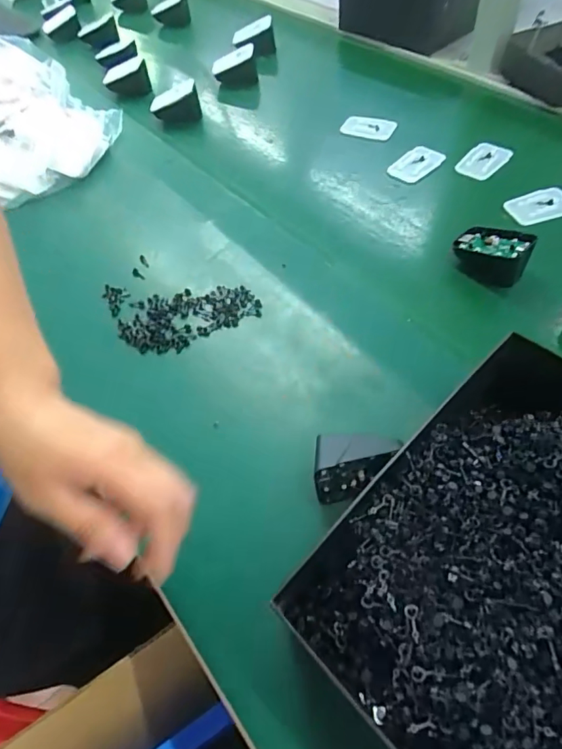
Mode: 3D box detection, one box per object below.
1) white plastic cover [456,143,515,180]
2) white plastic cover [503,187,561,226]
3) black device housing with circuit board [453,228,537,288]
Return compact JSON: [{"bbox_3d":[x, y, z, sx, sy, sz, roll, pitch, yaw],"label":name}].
[{"bbox_3d":[0.238,-0.251,0.568,0.046,0.014,0.057,33,63,24],"label":"white plastic cover"},{"bbox_3d":[0.276,-0.181,0.516,0.065,0.009,0.045,-16,55,-7],"label":"white plastic cover"},{"bbox_3d":[0.202,-0.118,0.461,0.066,0.035,0.041,36,67,27],"label":"black device housing with circuit board"}]

